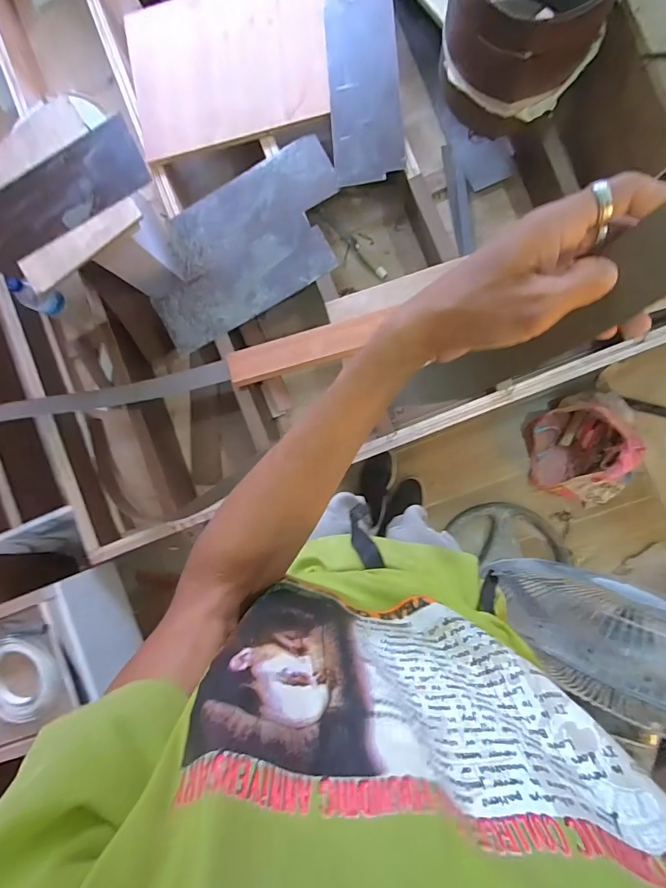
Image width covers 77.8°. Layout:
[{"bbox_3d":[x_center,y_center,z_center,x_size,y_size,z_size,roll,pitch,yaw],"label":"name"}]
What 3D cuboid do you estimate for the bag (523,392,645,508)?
[{"bbox_3d":[0.744,0.022,1.194,0.275,0.188,0.327,-9,89,9],"label":"bag"}]

